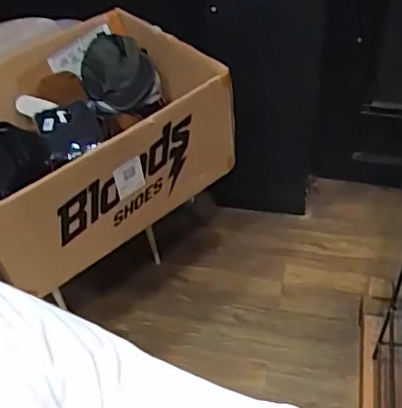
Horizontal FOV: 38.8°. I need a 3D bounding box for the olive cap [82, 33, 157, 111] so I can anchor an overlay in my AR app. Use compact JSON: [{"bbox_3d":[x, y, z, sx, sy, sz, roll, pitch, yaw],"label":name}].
[{"bbox_3d":[-0.227,-0.366,1.565,0.190,0.119,0.184,-3,47,3],"label":"olive cap"}]

